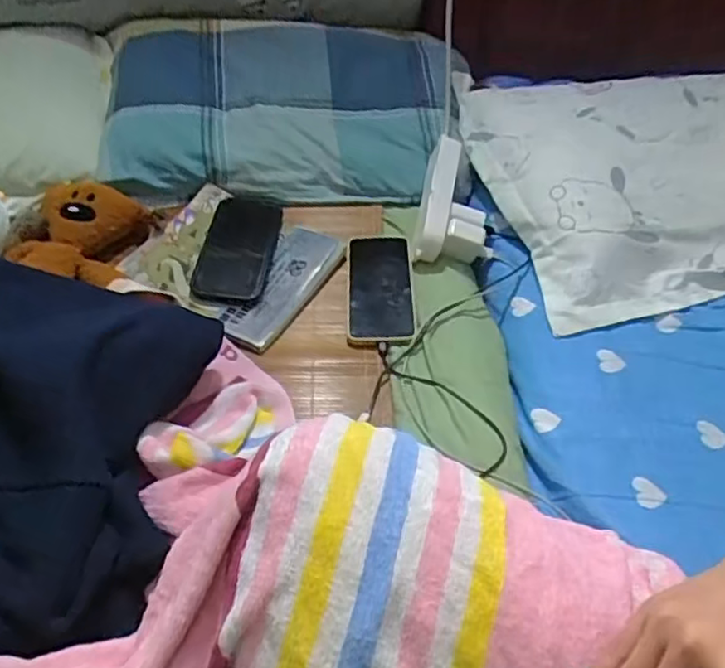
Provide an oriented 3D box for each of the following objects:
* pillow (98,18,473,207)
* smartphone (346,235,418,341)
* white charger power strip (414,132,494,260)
[{"bbox_3d":[-0.108,-0.323,0.934,0.492,0.060,0.322,-1,63,-5],"label":"pillow"},{"bbox_3d":[0.021,-0.058,0.791,0.079,0.013,0.173,2,47,-3],"label":"smartphone"},{"bbox_3d":[0.121,-0.163,0.823,0.088,0.095,0.132,11,47,5],"label":"white charger power strip"}]

